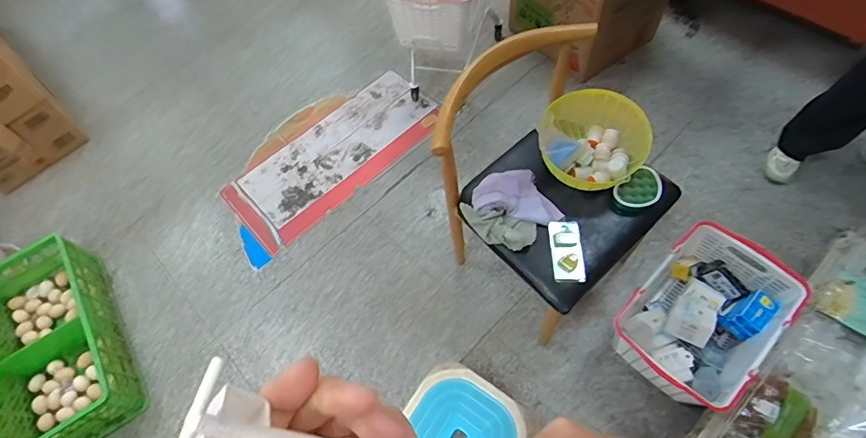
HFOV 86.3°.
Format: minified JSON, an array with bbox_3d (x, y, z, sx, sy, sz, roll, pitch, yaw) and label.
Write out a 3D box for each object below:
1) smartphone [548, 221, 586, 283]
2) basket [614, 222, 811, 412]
[{"bbox_3d":[0.314,0.077,1.084,0.070,0.008,0.150,-4,67,7],"label":"smartphone"},{"bbox_3d":[0.728,0.273,1.280,0.442,0.243,0.314,-42,66,-17],"label":"basket"}]

